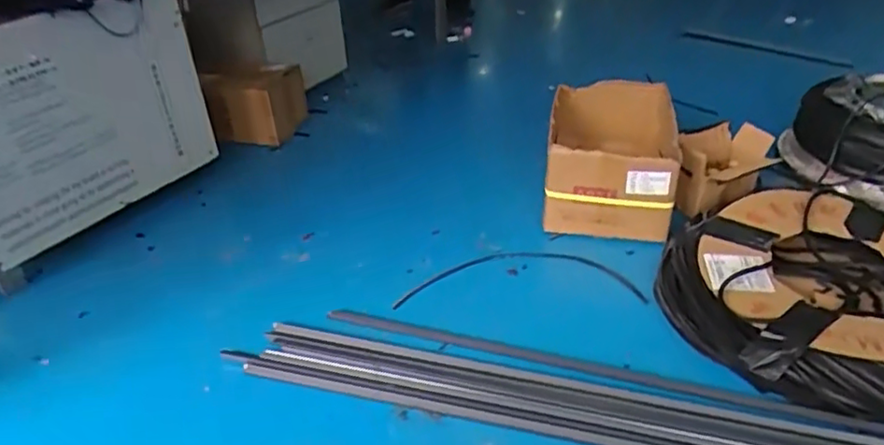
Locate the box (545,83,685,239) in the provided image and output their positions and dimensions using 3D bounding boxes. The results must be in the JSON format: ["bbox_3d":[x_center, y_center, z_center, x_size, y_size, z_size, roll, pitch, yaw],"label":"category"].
[{"bbox_3d":[0.375,-0.144,1.437,0.283,0.208,0.373,4,33,14],"label":"box"}]

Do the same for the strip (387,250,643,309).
[{"bbox_3d":[0.147,0.103,1.253,0.461,0.010,0.168,-1,33,6],"label":"strip"}]

